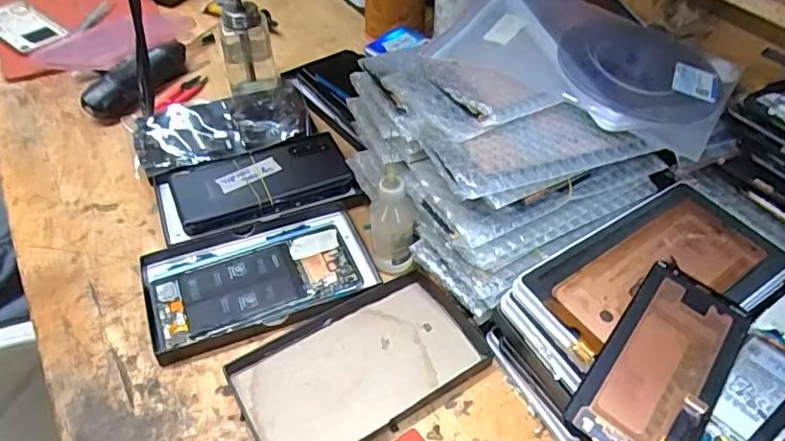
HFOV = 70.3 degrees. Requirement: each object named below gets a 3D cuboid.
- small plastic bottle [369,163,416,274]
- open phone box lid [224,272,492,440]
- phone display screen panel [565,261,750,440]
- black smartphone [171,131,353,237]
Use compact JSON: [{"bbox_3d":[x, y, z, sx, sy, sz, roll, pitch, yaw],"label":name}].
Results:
[{"bbox_3d":[0.000,0.001,0.453,0.035,0.098,0.029,-1,47,-1],"label":"small plastic bottle"},{"bbox_3d":[-0.023,0.109,0.417,0.173,0.017,0.102,-22,51,-20],"label":"open phone box lid"},{"bbox_3d":[0.161,0.086,0.332,0.062,0.012,0.137,31,57,24],"label":"phone display screen panel"},{"bbox_3d":[-0.125,-0.041,0.540,0.162,0.014,0.093,-20,56,-17],"label":"black smartphone"}]

